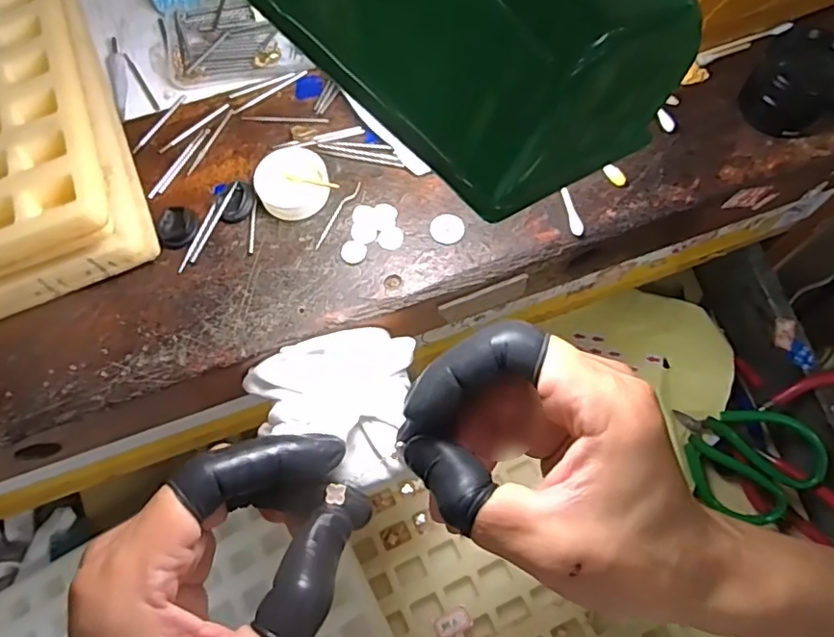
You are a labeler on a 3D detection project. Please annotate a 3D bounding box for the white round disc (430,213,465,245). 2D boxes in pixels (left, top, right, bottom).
[{"bbox_3d":[0.014,-0.041,0.267,0.015,0.004,0.015,0,67,1],"label":"white round disc"}]

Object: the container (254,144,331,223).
[{"bbox_3d":[-0.057,-0.062,0.271,0.032,0.012,0.032,0,67,1],"label":"container"}]

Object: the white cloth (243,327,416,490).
[{"bbox_3d":[-0.038,0.034,0.250,0.068,0.017,0.062,5,68,0],"label":"white cloth"}]

